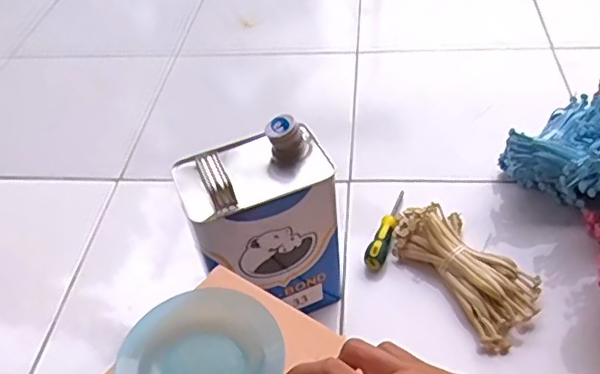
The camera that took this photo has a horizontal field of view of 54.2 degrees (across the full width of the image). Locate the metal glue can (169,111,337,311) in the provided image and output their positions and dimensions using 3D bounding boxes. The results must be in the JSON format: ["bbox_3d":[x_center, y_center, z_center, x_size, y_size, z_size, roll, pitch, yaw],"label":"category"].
[{"bbox_3d":[-0.046,0.056,0.731,0.166,0.254,0.114,-19,46,-12],"label":"metal glue can"}]

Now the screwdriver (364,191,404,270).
[{"bbox_3d":[0.129,0.064,0.877,0.028,0.034,0.146,12,48,18],"label":"screwdriver"}]

